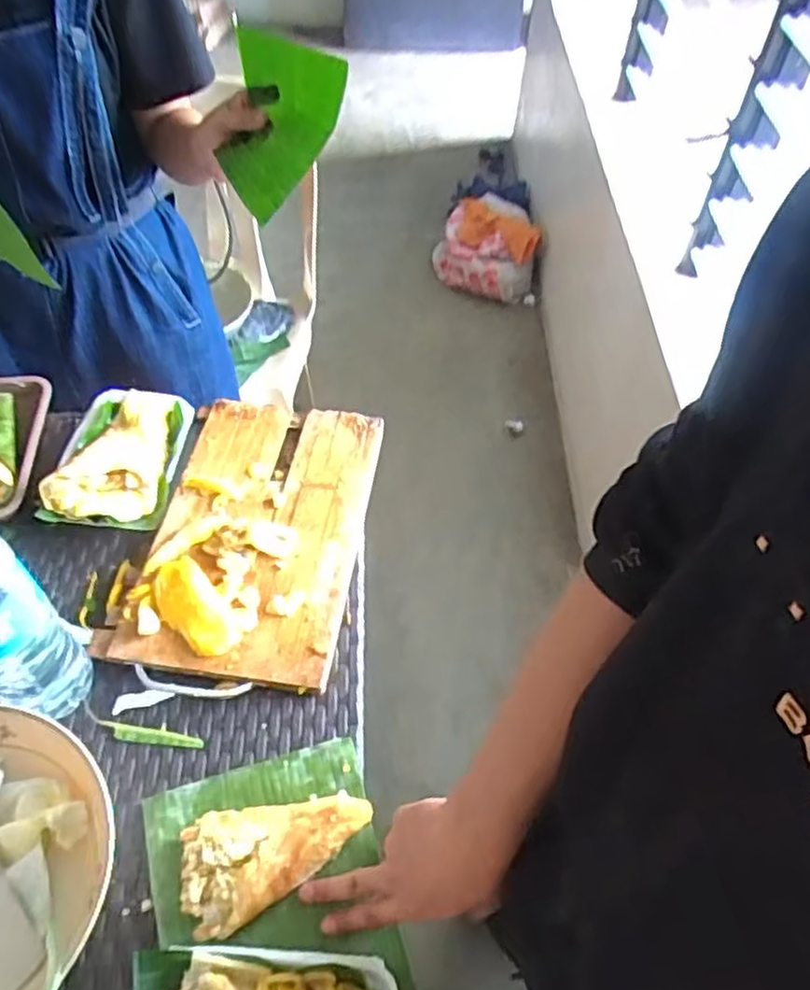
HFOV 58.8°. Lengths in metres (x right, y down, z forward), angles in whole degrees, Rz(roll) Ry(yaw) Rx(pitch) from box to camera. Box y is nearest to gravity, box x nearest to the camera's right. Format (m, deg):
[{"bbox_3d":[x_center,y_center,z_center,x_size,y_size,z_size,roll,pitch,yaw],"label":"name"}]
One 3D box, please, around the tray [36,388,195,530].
[{"bbox_3d":[-0.318,-0.047,0.804,0.127,0.031,0.193,2,53,-2],"label":"tray"}]

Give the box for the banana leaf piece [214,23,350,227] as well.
[{"bbox_3d":[-0.105,-0.300,0.577,0.040,0.123,0.172,10,32,-37],"label":"banana leaf piece"}]

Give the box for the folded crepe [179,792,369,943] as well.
[{"bbox_3d":[-0.100,0.286,0.565,0.147,0.014,0.084,-6,54,-8],"label":"folded crepe"}]

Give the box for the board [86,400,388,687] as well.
[{"bbox_3d":[-0.156,0.028,0.755,0.213,0.028,0.333,8,53,3],"label":"board"}]

